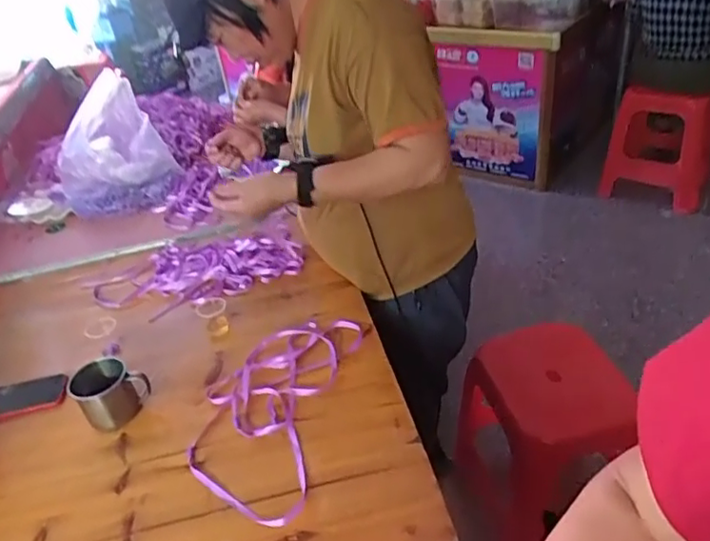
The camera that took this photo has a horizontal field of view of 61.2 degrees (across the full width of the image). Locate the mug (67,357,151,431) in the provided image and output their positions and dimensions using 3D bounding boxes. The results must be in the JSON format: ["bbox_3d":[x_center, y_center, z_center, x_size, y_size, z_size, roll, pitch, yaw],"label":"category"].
[{"bbox_3d":[-0.369,0.186,0.911,0.098,0.080,0.076,-31,41,-30],"label":"mug"}]

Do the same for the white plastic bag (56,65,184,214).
[{"bbox_3d":[-0.599,-0.298,1.485,0.189,0.268,0.246,13,40,27],"label":"white plastic bag"}]

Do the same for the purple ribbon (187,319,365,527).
[{"bbox_3d":[-0.125,0.191,0.893,0.194,0.026,0.369,4,36,16],"label":"purple ribbon"}]

